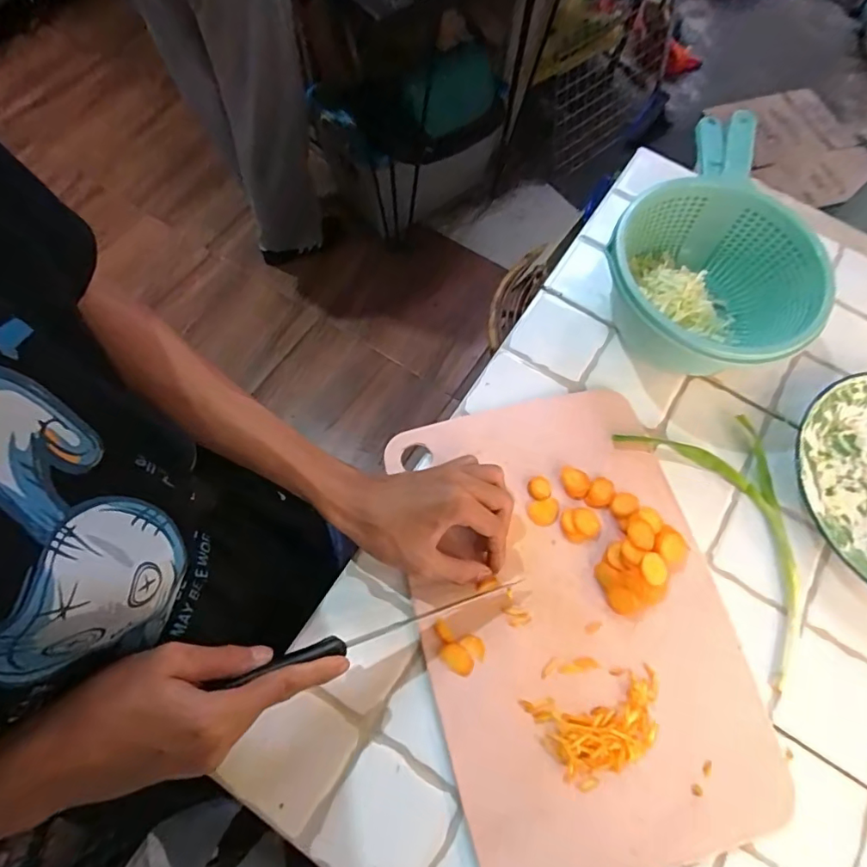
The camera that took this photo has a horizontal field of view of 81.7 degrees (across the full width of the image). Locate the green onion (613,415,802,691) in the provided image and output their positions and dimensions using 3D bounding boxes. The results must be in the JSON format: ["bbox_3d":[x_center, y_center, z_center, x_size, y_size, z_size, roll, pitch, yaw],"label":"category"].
[{"bbox_3d":[0.267,0.072,0.428,0.125,0.015,0.220,-27,71,-12],"label":"green onion"}]

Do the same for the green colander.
[{"bbox_3d":[0.257,-0.163,0.464,0.170,0.082,0.254,21,68,7],"label":"green colander"}]

